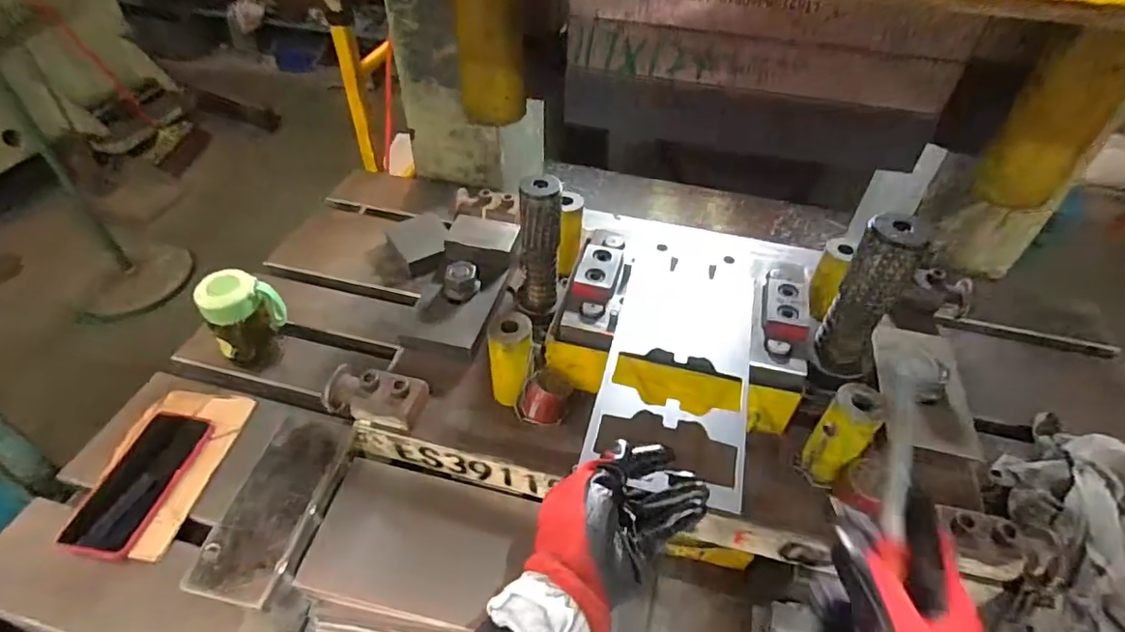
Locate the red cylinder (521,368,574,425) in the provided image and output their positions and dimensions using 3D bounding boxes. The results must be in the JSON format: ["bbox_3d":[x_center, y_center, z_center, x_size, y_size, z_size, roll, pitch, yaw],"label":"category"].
[{"bbox_3d":[-0.015,0.076,0.554,0.049,0.043,0.048,4,45,2],"label":"red cylinder"}]

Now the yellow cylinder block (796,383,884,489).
[{"bbox_3d":[0.235,0.103,0.495,0.037,0.094,0.044,26,50,22],"label":"yellow cylinder block"}]

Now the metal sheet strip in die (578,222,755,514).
[{"bbox_3d":[0.110,0.015,0.534,0.120,0.010,0.315,11,46,9],"label":"metal sheet strip in die"}]

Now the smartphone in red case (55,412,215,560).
[{"bbox_3d":[-0.465,0.178,0.639,0.086,0.013,0.162,9,45,7],"label":"smartphone in red case"}]

